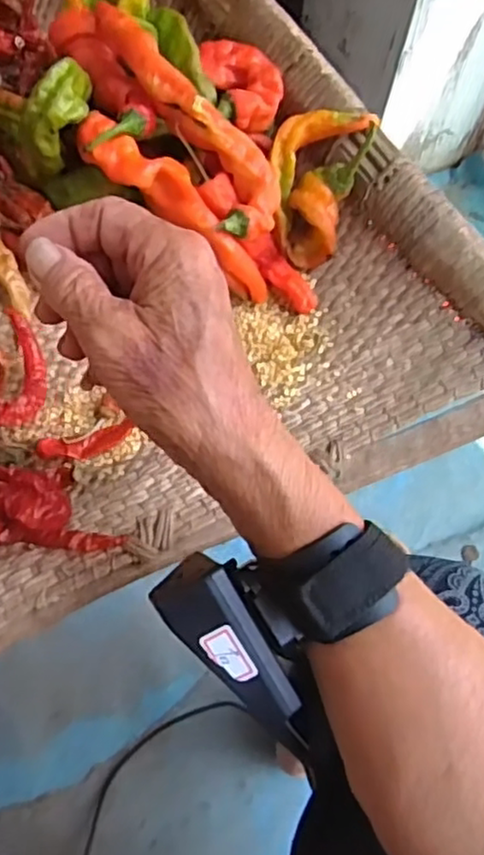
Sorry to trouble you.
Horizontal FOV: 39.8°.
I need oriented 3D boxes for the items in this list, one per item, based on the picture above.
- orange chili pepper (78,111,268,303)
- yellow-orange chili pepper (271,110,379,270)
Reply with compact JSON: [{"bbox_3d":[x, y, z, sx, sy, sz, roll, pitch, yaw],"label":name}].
[{"bbox_3d":[-0.038,-0.138,0.418,0.150,0.040,0.030,41,70,-8],"label":"orange chili pepper"},{"bbox_3d":[0.044,-0.160,0.437,0.061,0.043,0.097,21,92,5],"label":"yellow-orange chili pepper"}]

